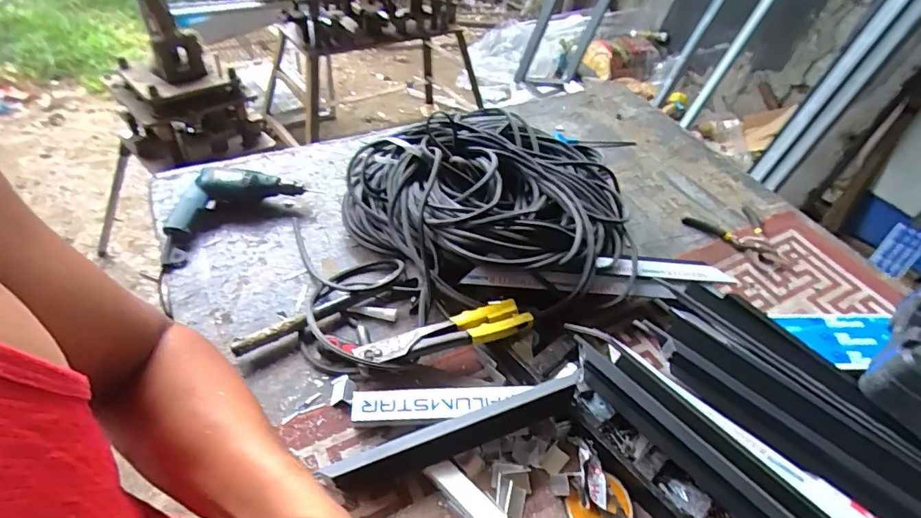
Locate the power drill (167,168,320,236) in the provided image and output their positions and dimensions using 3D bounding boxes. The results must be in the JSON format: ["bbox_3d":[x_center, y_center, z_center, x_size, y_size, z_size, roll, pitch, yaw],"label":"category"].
[{"bbox_3d":[-0.399,-0.120,0.886,0.264,0.063,0.095,-20,53,-27],"label":"power drill"}]

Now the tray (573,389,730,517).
[{"bbox_3d":[0.259,0.284,0.615,0.096,0.039,0.317,-28,57,-31],"label":"tray"}]

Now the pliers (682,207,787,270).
[{"bbox_3d":[0.562,-0.059,0.974,0.195,0.027,0.102,36,53,25],"label":"pliers"}]

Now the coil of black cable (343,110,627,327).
[{"bbox_3d":[0.049,-0.095,0.826,0.394,0.130,0.413,5,46,-5],"label":"coil of black cable"}]

